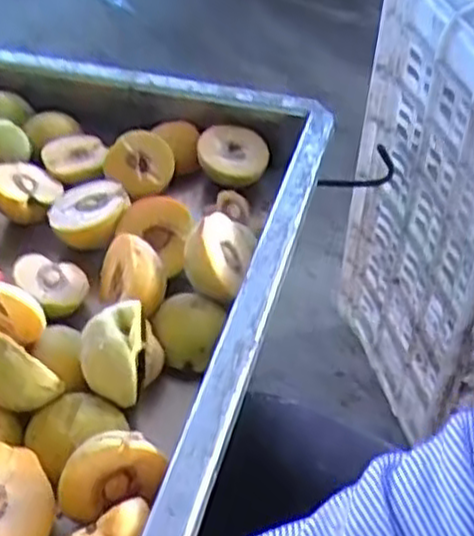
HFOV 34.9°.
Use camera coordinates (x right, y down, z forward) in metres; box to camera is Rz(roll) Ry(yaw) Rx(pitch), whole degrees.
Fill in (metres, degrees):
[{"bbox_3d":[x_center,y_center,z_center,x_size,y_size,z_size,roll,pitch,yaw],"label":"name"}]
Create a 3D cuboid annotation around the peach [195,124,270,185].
[{"bbox_3d":[-0.004,-0.095,0.633,0.058,0.022,0.056,13,58,2],"label":"peach"}]

